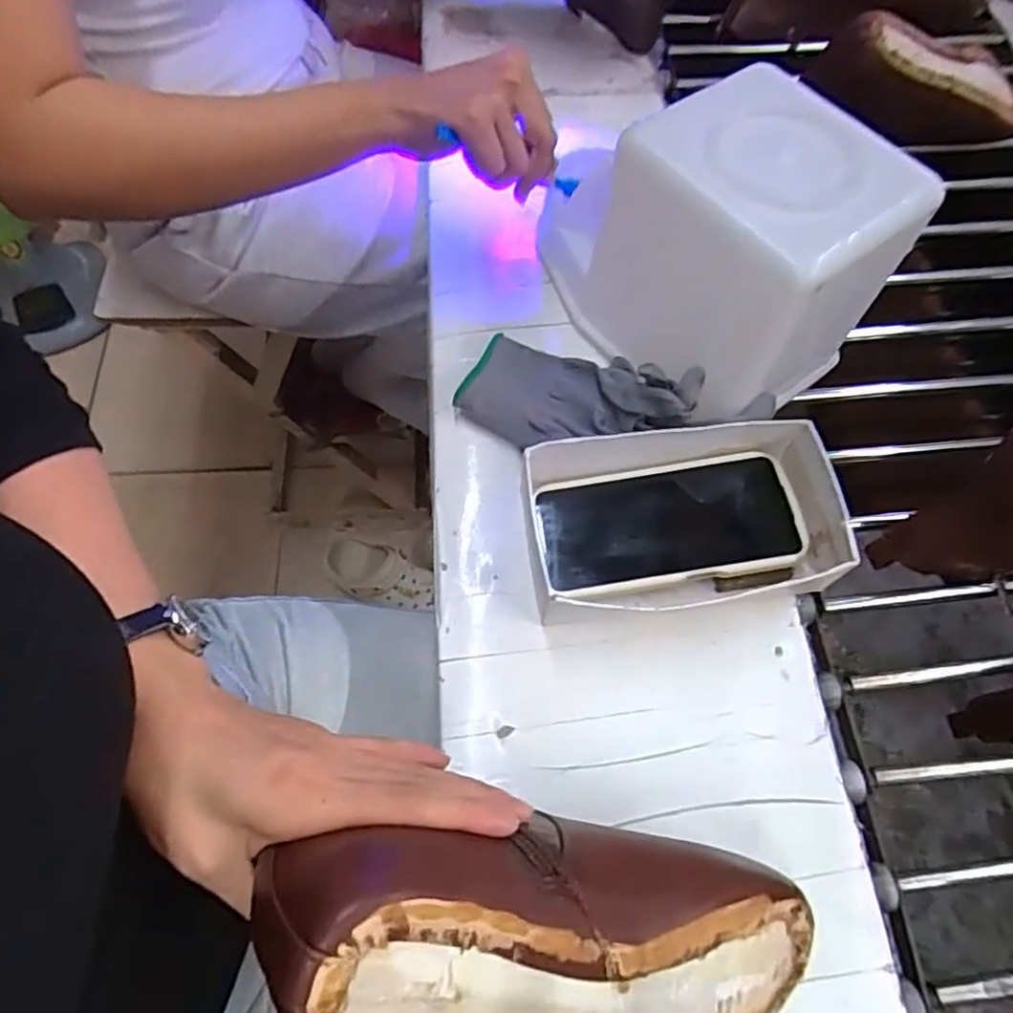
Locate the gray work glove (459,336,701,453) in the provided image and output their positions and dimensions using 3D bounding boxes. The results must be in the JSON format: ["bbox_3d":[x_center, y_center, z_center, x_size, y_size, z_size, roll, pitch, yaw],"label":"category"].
[{"bbox_3d":[0.049,-0.077,0.469,0.161,0.040,0.090,6,62,18],"label":"gray work glove"}]

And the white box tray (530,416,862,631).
[{"bbox_3d":[0.112,0.009,0.434,0.196,0.055,0.110,-6,64,-6],"label":"white box tray"}]

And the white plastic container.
[{"bbox_3d":[0.146,-0.166,0.449,0.129,0.149,0.158,-33,69,-17],"label":"white plastic container"}]

